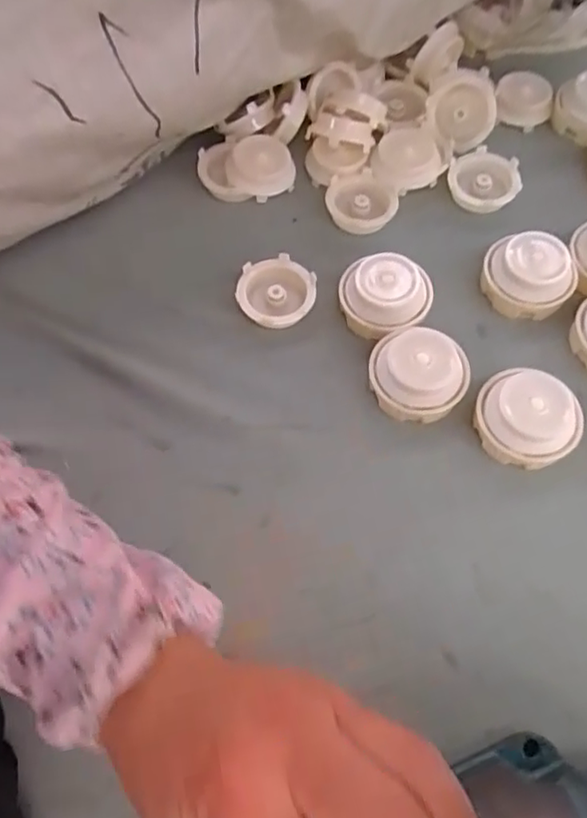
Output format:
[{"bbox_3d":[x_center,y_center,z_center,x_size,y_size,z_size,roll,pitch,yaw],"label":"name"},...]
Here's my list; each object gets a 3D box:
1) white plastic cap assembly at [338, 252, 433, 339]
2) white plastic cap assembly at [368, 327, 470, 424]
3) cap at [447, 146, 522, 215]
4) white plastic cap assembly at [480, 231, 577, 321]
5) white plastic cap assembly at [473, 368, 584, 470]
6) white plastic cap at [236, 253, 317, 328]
[{"bbox_3d":[0.062,-0.076,0.428,0.060,0.038,0.049,10,63,5],"label":"white plastic cap assembly"},{"bbox_3d":[0.080,-0.023,0.404,0.055,0.039,0.056,-4,63,-2],"label":"white plastic cap assembly"},{"bbox_3d":[0.148,-0.178,0.487,0.054,0.019,0.052,0,63,0],"label":"cap"},{"bbox_3d":[0.163,-0.094,0.433,0.059,0.046,0.047,19,64,9],"label":"white plastic cap assembly"},{"bbox_3d":[0.145,0.007,0.388,0.059,0.038,0.052,13,64,6],"label":"white plastic cap assembly"},{"bbox_3d":[-0.012,-0.081,0.438,0.054,0.019,0.048,-14,64,-8],"label":"white plastic cap"}]

